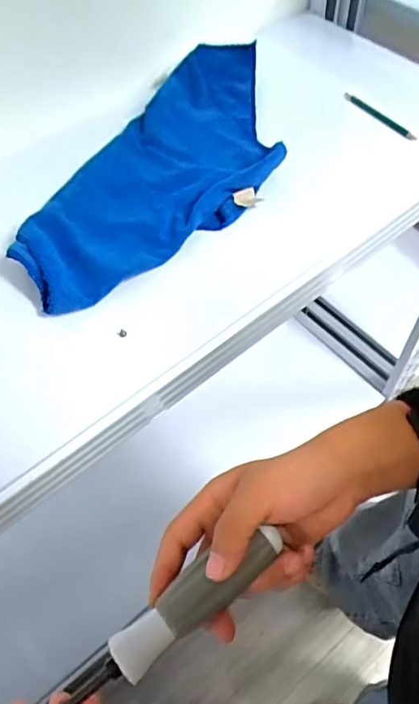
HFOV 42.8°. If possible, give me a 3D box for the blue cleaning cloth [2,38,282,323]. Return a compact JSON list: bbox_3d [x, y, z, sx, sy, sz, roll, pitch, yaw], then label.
[{"bbox_3d":[-0.043,-0.223,0.641,0.210,0.033,0.462,31,64,21],"label":"blue cleaning cloth"}]

